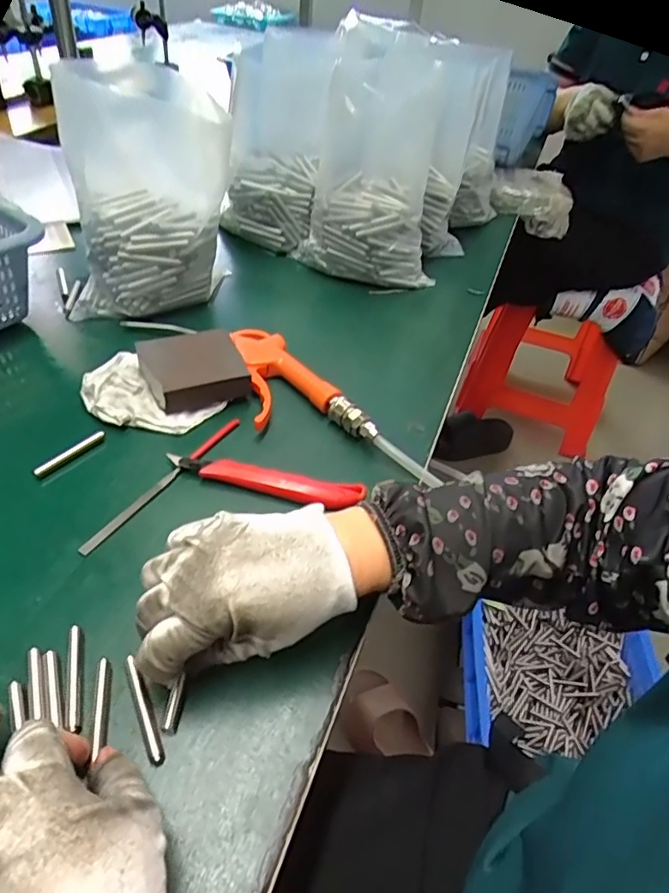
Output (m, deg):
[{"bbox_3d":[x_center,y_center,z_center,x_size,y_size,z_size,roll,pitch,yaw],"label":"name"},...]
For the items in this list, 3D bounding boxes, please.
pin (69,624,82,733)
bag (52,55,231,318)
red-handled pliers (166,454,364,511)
[{"bbox_3d":[-0.142,0.124,0.296,0.005,0.004,0.056,-8,46,-15],"label":"pin"},{"bbox_3d":[-0.183,-0.233,0.515,0.153,0.206,0.094,-12,47,-19],"label":"bag"},{"bbox_3d":[-0.052,0.027,0.405,0.146,0.013,0.020,10,44,4],"label":"red-handled pliers"}]

